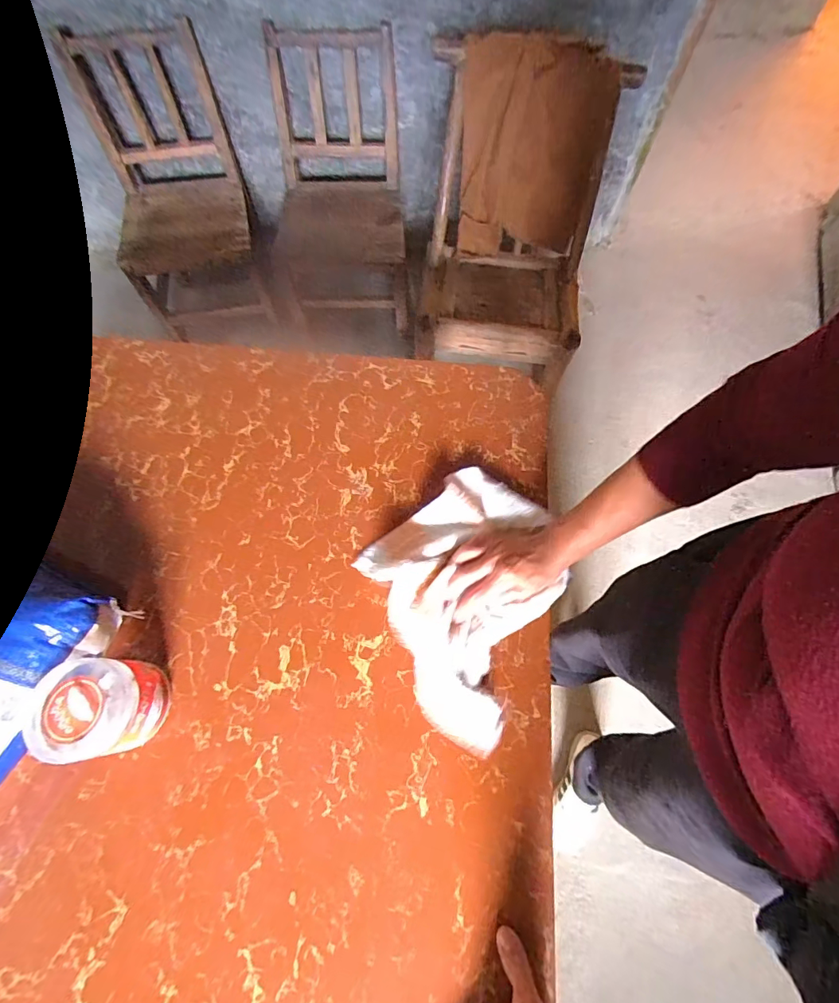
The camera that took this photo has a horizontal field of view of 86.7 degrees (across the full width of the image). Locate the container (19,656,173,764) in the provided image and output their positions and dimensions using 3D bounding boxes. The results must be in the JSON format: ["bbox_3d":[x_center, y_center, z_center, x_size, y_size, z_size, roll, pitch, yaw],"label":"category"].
[{"bbox_3d":[-0.311,0.201,0.437,0.089,0.087,0.085,0,68,0],"label":"container"}]

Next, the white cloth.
[{"bbox_3d":[0.059,0.098,0.503,0.247,0.032,0.235,-42,74,-15],"label":"white cloth"}]

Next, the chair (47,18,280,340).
[{"bbox_3d":[-0.633,-0.772,1.196,0.343,0.582,0.363,-10,69,-3],"label":"chair"}]

